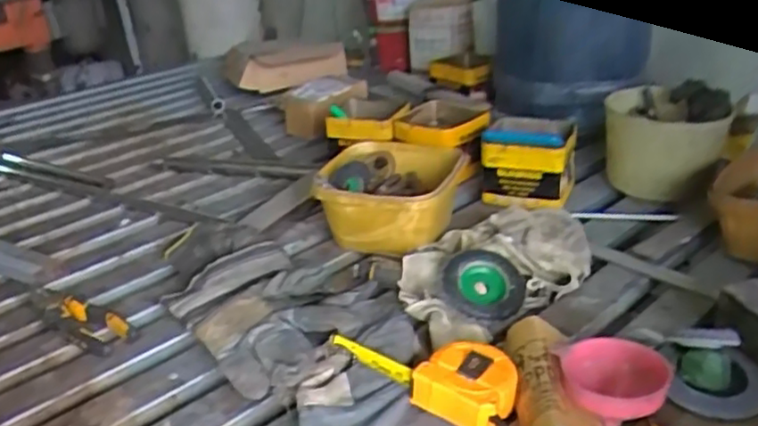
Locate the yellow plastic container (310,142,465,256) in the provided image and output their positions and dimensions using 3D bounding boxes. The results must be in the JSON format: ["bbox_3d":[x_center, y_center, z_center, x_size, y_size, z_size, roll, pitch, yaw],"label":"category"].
[{"bbox_3d":[0.012,-0.020,0.879,0.177,0.086,0.179,1,27,12],"label":"yellow plastic container"}]

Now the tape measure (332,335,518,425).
[{"bbox_3d":[0.051,0.142,0.613,0.150,0.040,0.078,12,31,31],"label":"tape measure"}]

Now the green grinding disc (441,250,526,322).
[{"bbox_3d":[0.113,0.079,0.725,0.085,0.018,0.073,5,70,0],"label":"green grinding disc"}]

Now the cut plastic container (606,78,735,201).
[{"bbox_3d":[0.395,-0.107,0.930,0.140,0.123,0.155,0,29,9],"label":"cut plastic container"}]

